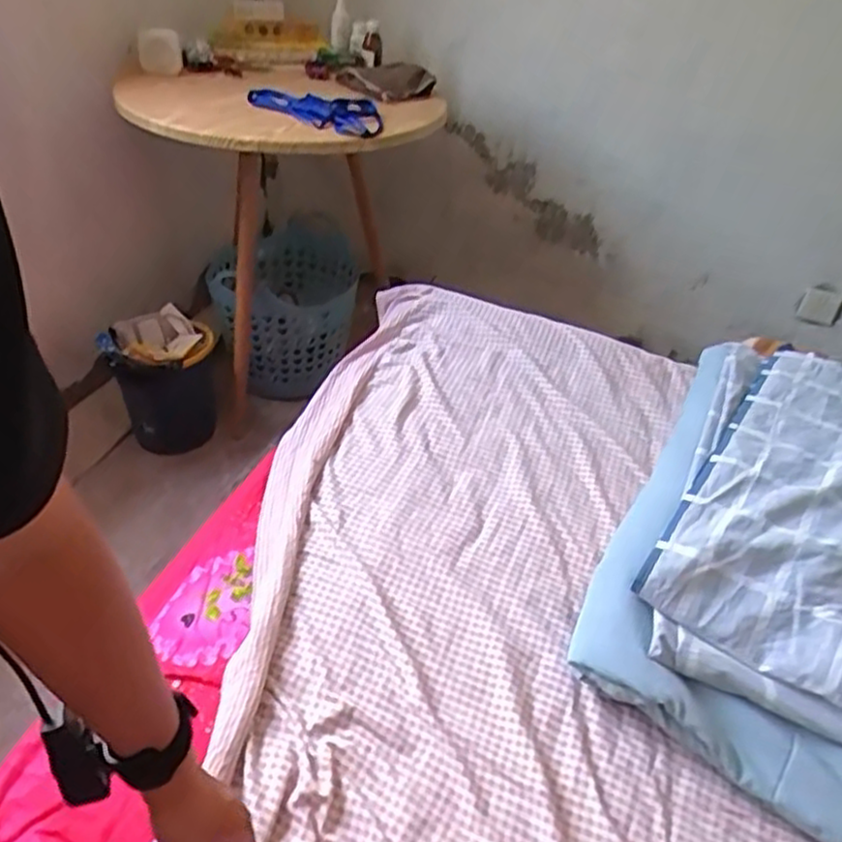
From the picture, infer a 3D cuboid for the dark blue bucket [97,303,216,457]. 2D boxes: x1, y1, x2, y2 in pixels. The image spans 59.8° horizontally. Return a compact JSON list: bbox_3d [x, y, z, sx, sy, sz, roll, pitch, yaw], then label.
[{"bbox_3d":[-0.580,-0.084,1.686,0.216,0.270,0.199,3,40,-3],"label":"dark blue bucket"}]

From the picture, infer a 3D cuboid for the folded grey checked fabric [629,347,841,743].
[{"bbox_3d":[0.505,0.090,0.856,0.359,0.148,0.549,23,43,20],"label":"folded grey checked fabric"}]

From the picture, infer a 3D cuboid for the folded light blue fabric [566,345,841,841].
[{"bbox_3d":[0.481,0.134,0.865,0.440,0.222,0.616,25,44,22],"label":"folded light blue fabric"}]

